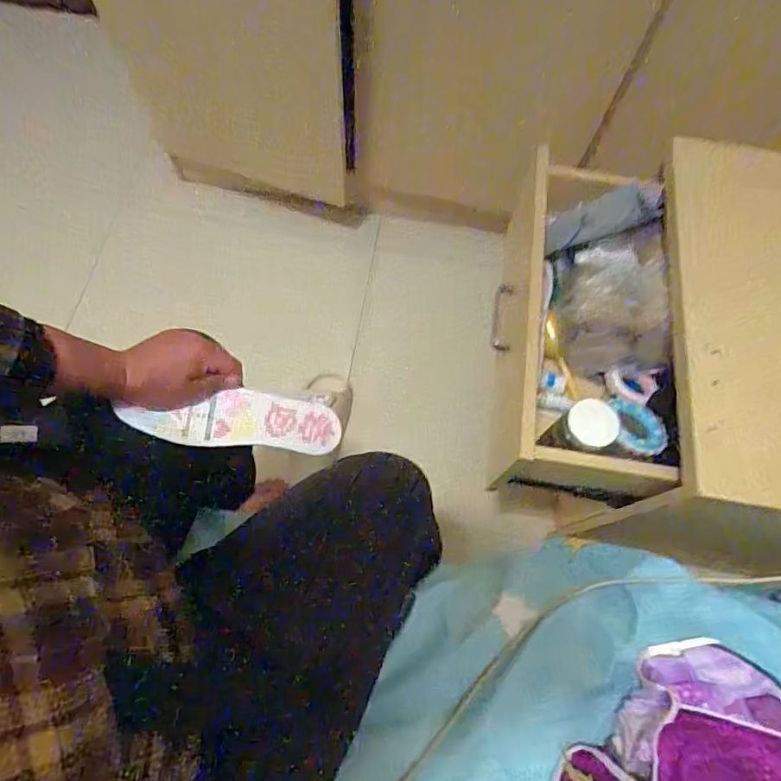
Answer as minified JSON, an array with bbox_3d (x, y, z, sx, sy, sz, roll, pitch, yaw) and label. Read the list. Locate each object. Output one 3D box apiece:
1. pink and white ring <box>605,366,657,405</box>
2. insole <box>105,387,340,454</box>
[{"bbox_3d":[0.327,-0.004,0.698,0.070,0.026,0.050,8,69,1],"label":"pink and white ring"},{"bbox_3d":[-0.143,0.028,0.499,0.205,0.010,0.055,9,72,-27],"label":"insole"}]

